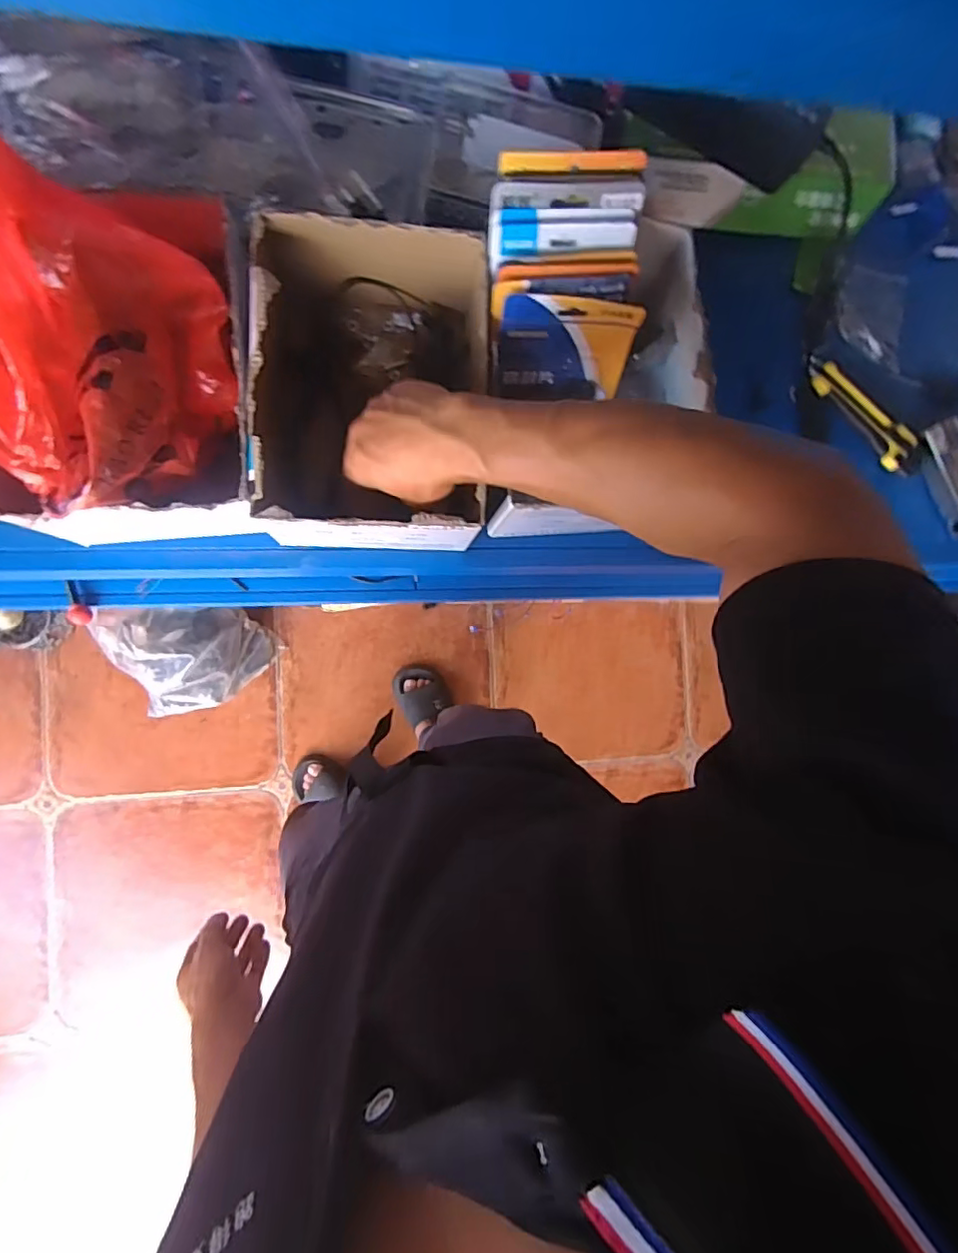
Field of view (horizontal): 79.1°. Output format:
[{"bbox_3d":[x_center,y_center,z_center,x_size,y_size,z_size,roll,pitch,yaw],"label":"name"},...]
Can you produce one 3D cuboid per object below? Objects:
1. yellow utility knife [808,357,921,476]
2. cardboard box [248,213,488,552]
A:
[{"bbox_3d":[0.385,-0.212,0.577,0.145,0.012,0.039,43,84,-5],"label":"yellow utility knife"},{"bbox_3d":[-0.087,-0.178,0.468,0.165,0.111,0.219,3,89,-10],"label":"cardboard box"}]

